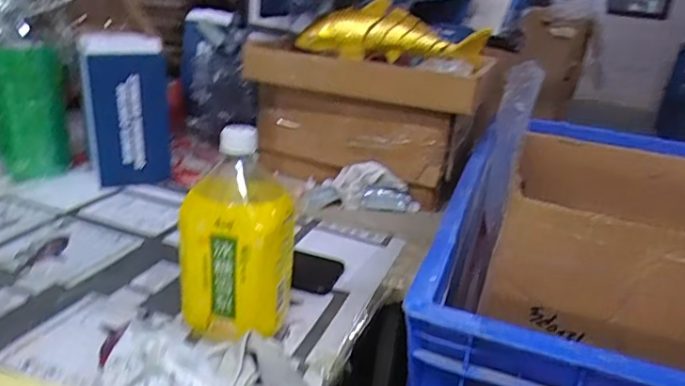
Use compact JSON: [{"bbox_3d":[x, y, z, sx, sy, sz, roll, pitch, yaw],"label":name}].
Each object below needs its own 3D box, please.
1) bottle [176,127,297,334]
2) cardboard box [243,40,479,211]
[{"bbox_3d":[-0.097,0.045,0.497,0.092,0.193,0.077,10,21,10],"label":"bottle"},{"bbox_3d":[0.015,-0.104,0.858,0.368,0.224,0.134,12,22,15],"label":"cardboard box"}]

